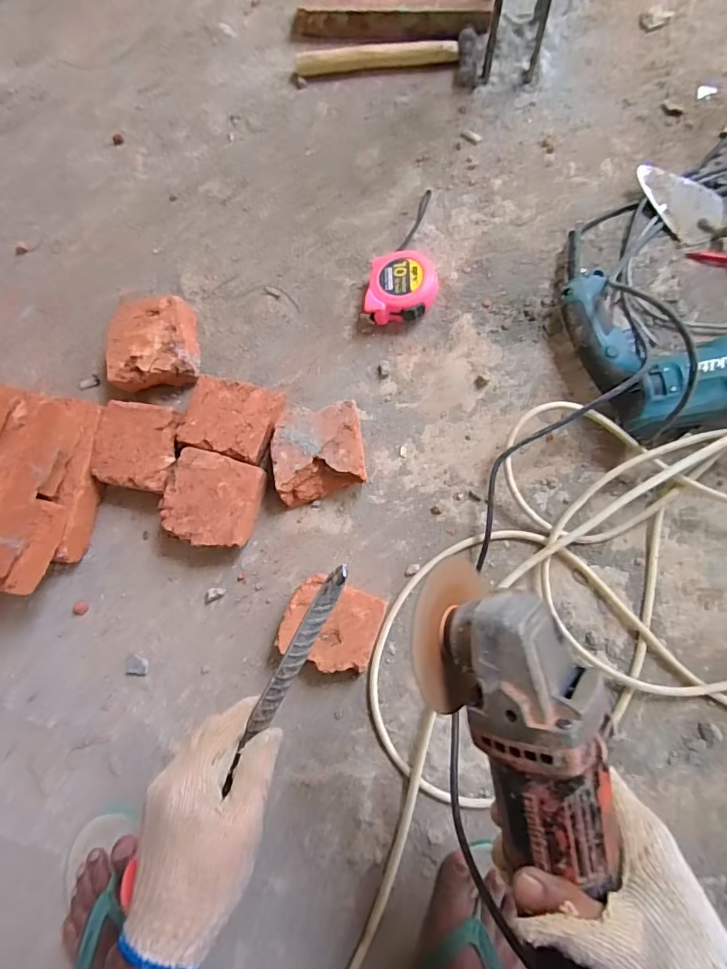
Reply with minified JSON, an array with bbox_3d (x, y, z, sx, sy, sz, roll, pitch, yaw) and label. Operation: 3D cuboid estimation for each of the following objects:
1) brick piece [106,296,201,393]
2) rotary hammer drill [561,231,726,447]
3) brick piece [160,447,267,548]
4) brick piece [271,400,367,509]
[{"bbox_3d":[-0.277,-0.184,0.663,0.109,0.060,0.114,-1,81,4],"label":"brick piece"},{"bbox_3d":[0.443,-0.212,0.585,0.383,0.107,0.278,-10,81,3],"label":"rotary hammer drill"},{"bbox_3d":[-0.179,0.021,0.612,0.112,0.057,0.110,9,79,6],"label":"brick piece"},{"bbox_3d":[-0.052,-0.037,0.614,0.110,0.056,0.112,-8,81,3],"label":"brick piece"}]

